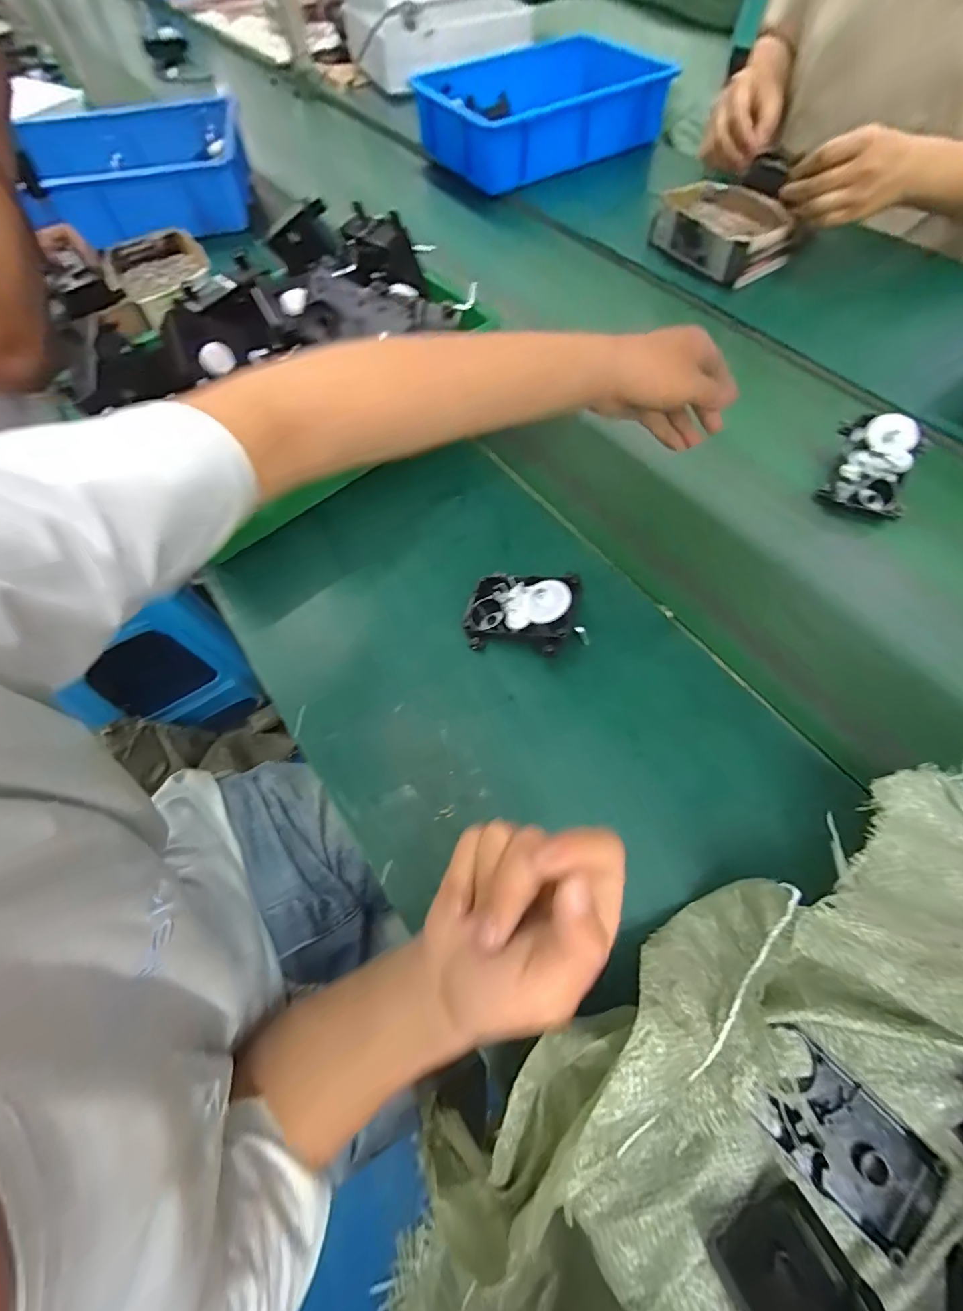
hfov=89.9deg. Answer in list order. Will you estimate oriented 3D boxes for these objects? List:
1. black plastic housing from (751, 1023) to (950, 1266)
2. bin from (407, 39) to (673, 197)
[{"bbox_3d":[0.212,0.281,0.280,0.058,0.014,0.092,-40,69,-17],"label":"black plastic housing"},{"bbox_3d":[0.132,-1.033,0.924,0.426,0.121,0.266,-33,67,-14],"label":"bin"}]

